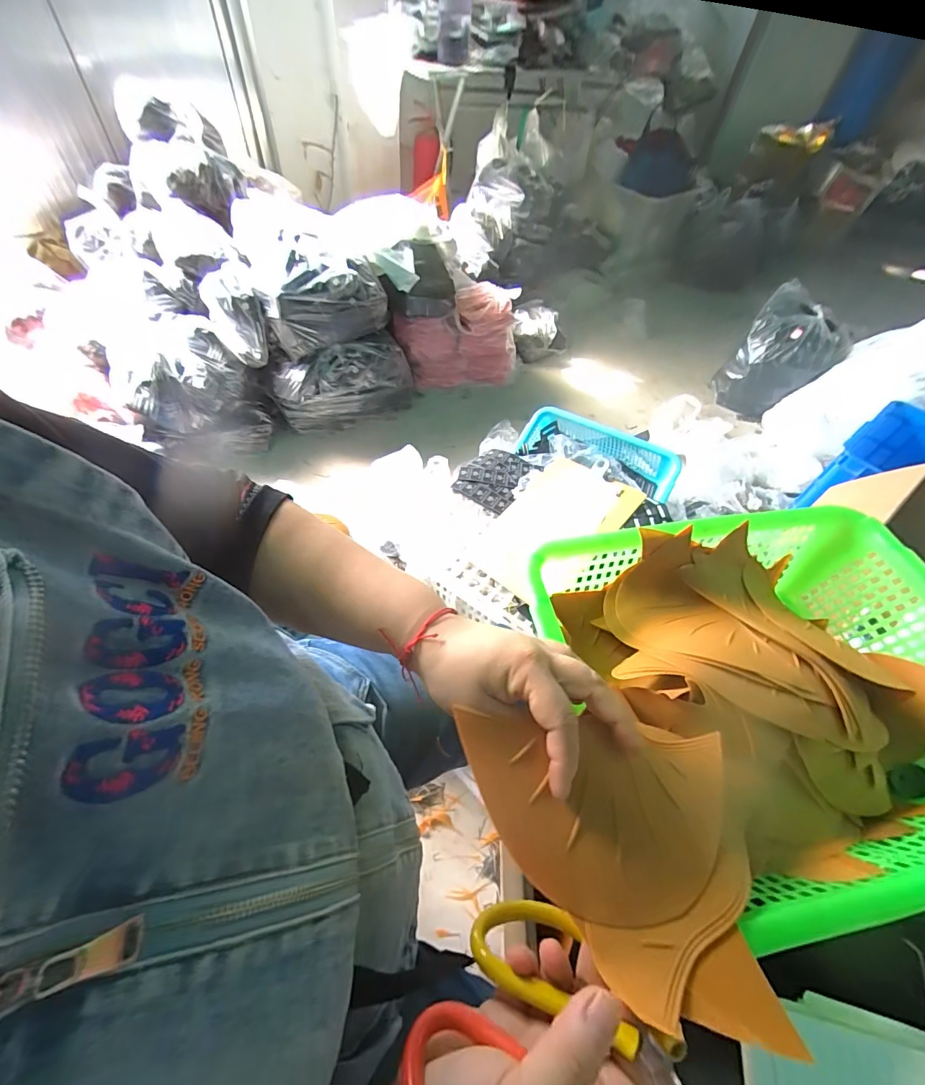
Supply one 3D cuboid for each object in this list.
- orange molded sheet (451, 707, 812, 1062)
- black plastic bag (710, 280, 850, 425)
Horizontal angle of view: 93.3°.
[{"bbox_3d":[0.085,0.173,0.245,0.173,0.045,0.138,6,53,0],"label":"orange molded sheet"},{"bbox_3d":[1.099,-0.631,1.502,0.275,0.339,0.261,40,60,22],"label":"black plastic bag"}]

